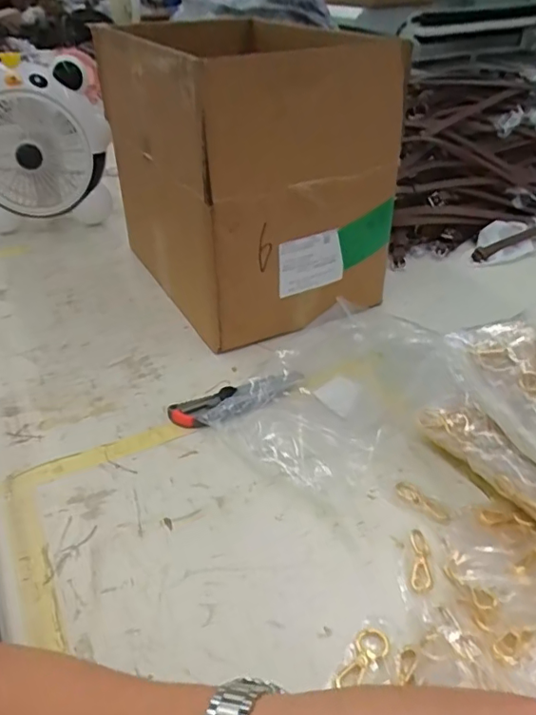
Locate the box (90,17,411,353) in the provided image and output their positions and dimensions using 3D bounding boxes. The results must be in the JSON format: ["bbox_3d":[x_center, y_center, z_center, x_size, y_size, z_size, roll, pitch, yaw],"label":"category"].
[{"bbox_3d":[-0.040,-0.244,0.729,0.256,0.304,0.378,-17,39,-24],"label":"box"}]

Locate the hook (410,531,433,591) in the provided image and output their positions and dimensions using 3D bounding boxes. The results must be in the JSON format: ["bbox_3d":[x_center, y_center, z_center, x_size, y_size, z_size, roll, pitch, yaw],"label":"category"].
[{"bbox_3d":[0.118,0.158,0.425,0.014,0.010,0.049,5,36,7],"label":"hook"}]

